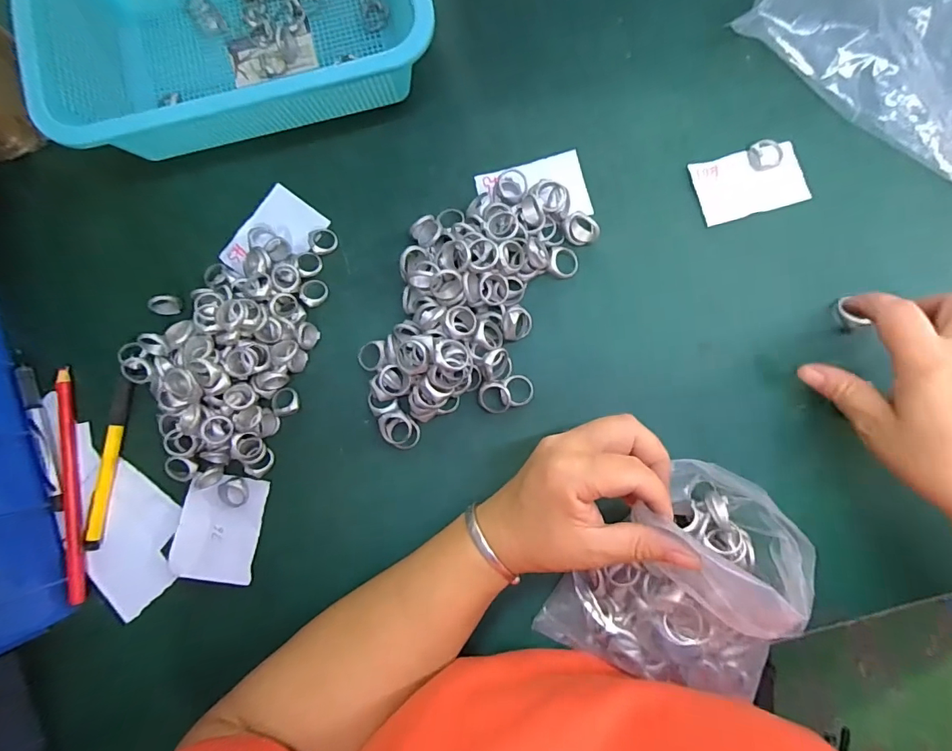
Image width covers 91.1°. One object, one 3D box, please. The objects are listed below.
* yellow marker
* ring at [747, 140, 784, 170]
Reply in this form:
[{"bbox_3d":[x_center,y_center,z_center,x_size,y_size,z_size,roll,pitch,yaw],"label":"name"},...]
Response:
[{"bbox_3d":[-0.277,0.068,0.351,0.009,0.013,0.128,13,85,5],"label":"yellow marker"},{"bbox_3d":[0.216,-0.165,0.348,0.026,0.005,0.023,-21,83,1],"label":"ring"}]

